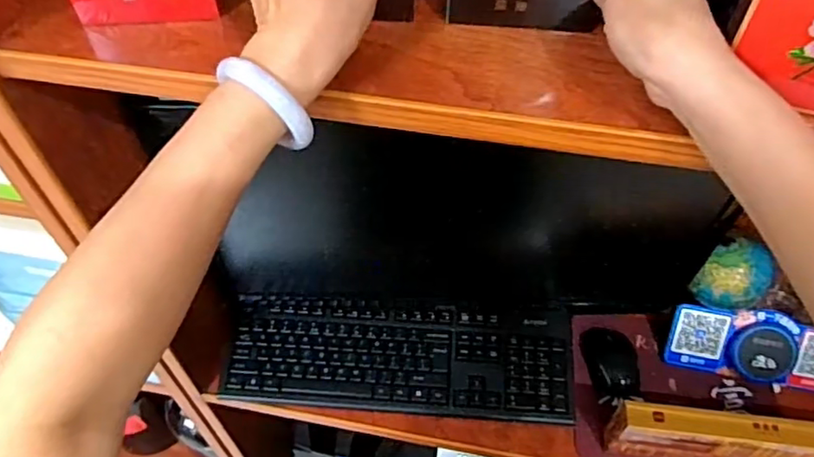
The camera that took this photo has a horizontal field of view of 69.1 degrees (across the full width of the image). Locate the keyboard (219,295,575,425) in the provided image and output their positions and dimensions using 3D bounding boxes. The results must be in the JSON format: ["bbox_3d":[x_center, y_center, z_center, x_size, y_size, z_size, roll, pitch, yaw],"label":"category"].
[{"bbox_3d":[-0.010,0.165,0.760,0.433,0.045,0.134,2,51,2],"label":"keyboard"}]

